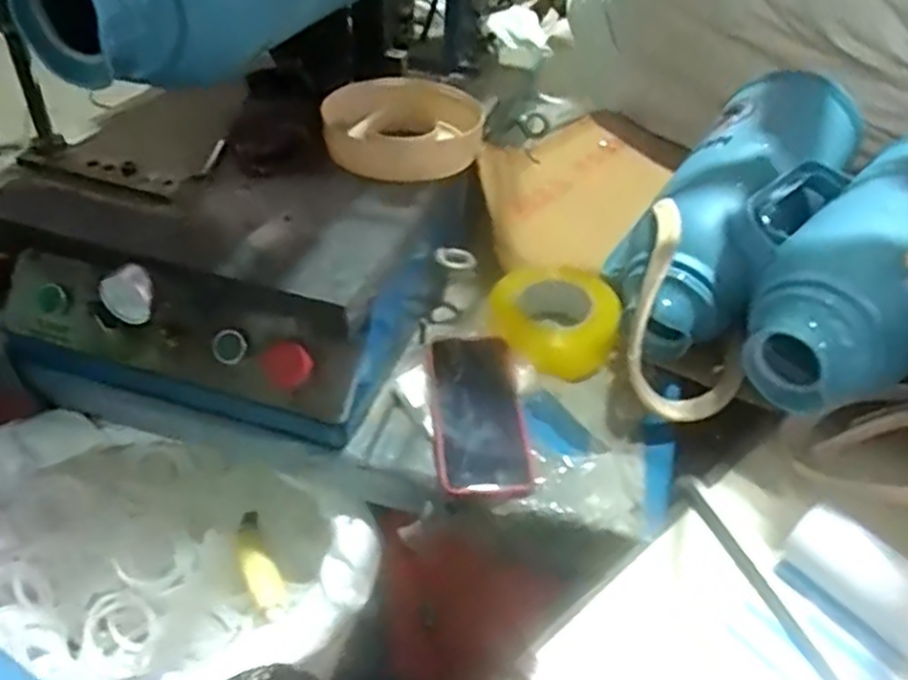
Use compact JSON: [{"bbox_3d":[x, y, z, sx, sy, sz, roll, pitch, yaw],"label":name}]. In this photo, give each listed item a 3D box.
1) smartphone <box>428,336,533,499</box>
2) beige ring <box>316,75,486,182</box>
[{"bbox_3d":[0.021,0.067,0.670,0.080,0.012,0.166,1,51,-8],"label":"smartphone"},{"bbox_3d":[-0.048,-0.211,0.746,0.162,0.049,0.130,-3,40,-10],"label":"beige ring"}]

